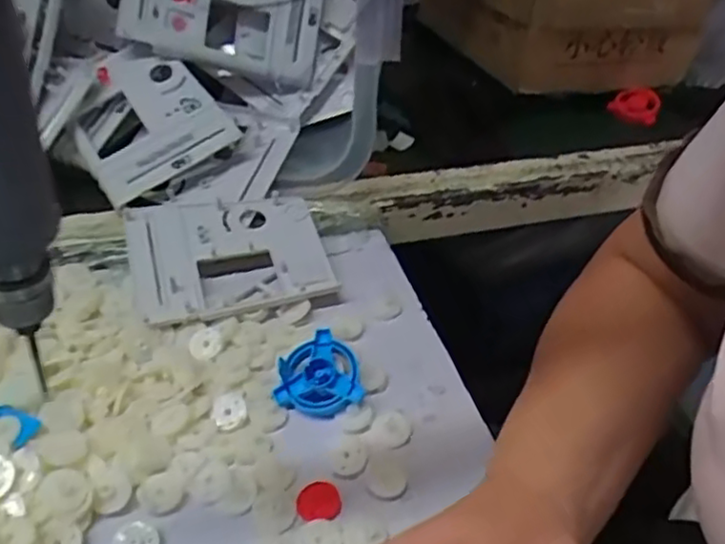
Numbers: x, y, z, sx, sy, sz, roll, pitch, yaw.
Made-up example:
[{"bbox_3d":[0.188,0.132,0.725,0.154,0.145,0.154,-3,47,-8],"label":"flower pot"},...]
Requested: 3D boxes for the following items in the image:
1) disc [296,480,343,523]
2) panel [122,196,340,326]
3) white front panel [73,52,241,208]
[{"bbox_3d":[-0.024,0.123,0.366,0.024,0.004,0.022,3,37,-2],"label":"disc"},{"bbox_3d":[-0.100,-0.015,0.516,0.144,0.024,0.123,-9,39,-18],"label":"panel"},{"bbox_3d":[-0.190,-0.135,0.585,0.120,0.021,0.136,-34,69,-13],"label":"white front panel"}]

